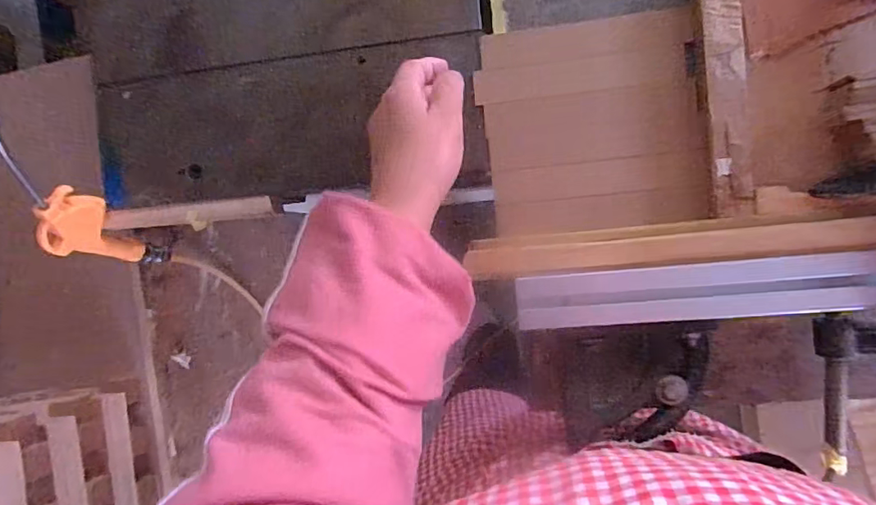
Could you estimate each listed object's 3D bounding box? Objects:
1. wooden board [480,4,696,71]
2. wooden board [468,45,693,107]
[{"bbox_3d":[0.115,-0.170,0.414,0.160,0.010,0.029,-5,91,9],"label":"wooden board"},{"bbox_3d":[0.110,-0.141,0.413,0.161,0.010,0.028,-6,91,9],"label":"wooden board"}]

